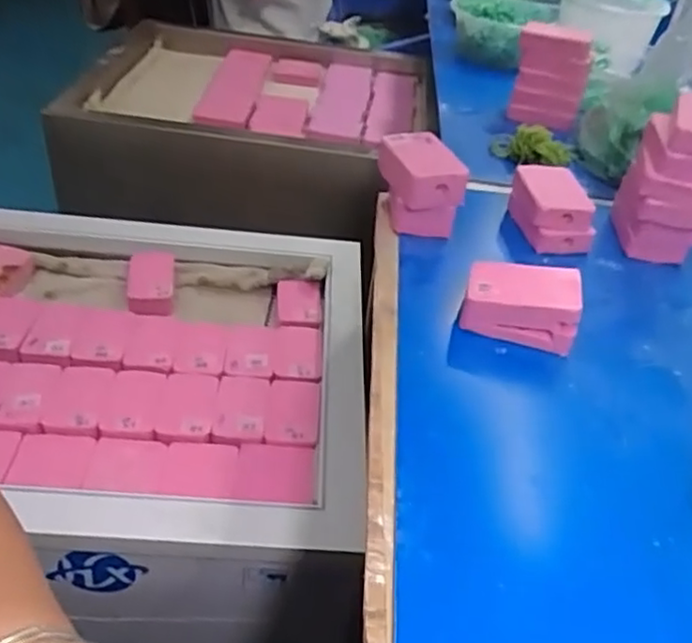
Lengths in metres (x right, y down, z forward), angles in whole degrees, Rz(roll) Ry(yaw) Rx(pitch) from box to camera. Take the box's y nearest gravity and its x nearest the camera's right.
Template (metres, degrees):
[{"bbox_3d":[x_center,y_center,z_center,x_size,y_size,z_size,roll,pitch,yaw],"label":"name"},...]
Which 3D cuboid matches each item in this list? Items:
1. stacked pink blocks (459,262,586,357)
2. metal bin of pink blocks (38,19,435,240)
[{"bbox_3d":[0.113,-0.013,0.445,0.070,0.041,0.047,10,39,5],"label":"stacked pink blocks"},{"bbox_3d":[-0.136,-0.305,1.033,0.455,0.128,0.406,10,39,4],"label":"metal bin of pink blocks"}]

